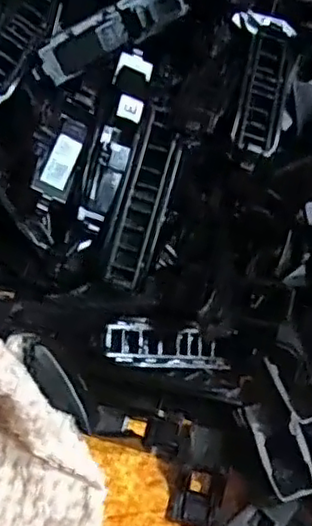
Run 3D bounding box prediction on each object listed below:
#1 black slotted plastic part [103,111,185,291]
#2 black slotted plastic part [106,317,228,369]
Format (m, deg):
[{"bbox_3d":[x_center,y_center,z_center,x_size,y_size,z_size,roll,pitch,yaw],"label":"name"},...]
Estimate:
[{"bbox_3d":[-0.003,-0.025,0.271,0.017,0.010,0.073,14,84,4],"label":"black slotted plastic part"},{"bbox_3d":[0.004,0.035,0.274,0.054,0.010,0.017,12,57,-19],"label":"black slotted plastic part"}]

